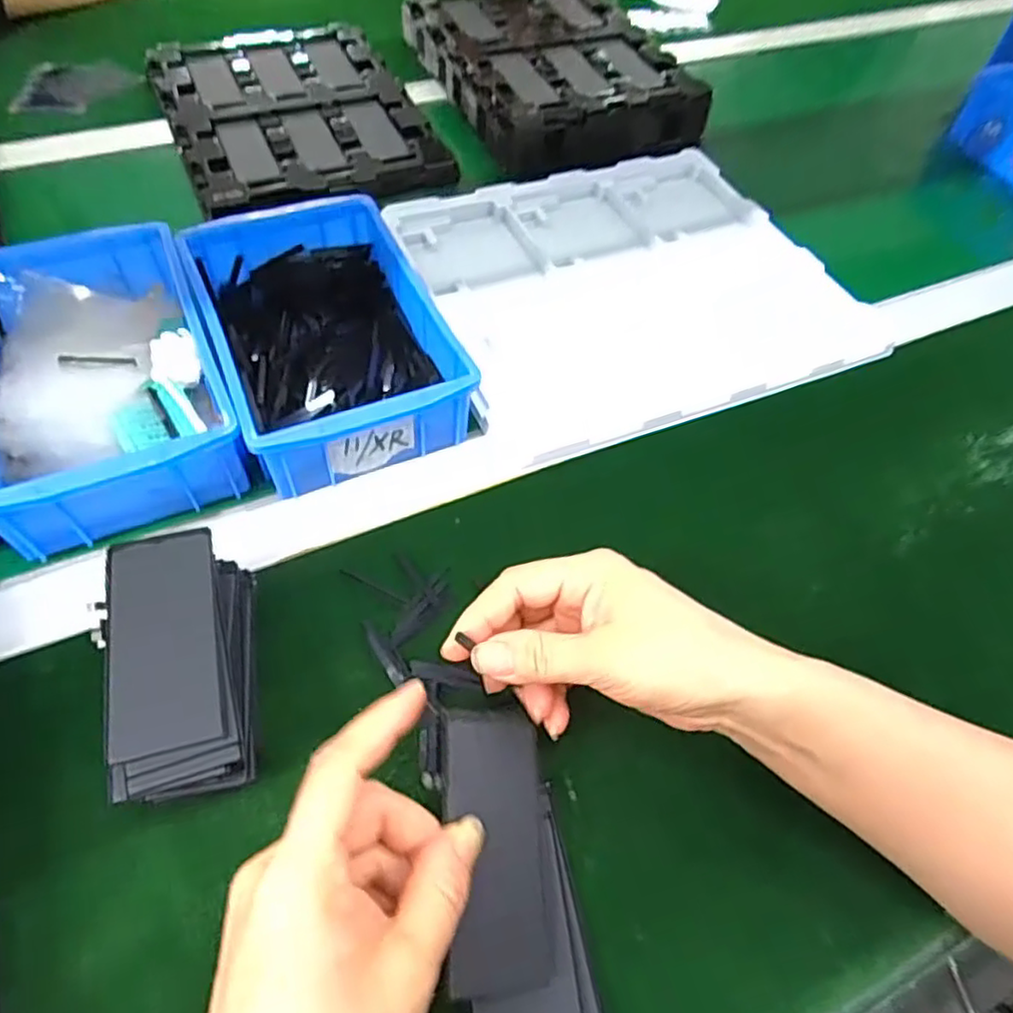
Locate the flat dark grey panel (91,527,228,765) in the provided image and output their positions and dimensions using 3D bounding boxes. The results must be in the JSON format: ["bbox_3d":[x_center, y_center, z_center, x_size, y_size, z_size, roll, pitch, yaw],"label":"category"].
[{"bbox_3d":[-0.148,0.055,0.291,0.045,0.009,0.098,-11,58,-12],"label":"flat dark grey panel"}]

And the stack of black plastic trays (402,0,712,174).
[{"bbox_3d":[0.050,-0.454,0.693,0.222,0.041,0.297,-20,60,-17],"label":"stack of black plastic trays"}]

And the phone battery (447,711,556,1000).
[{"bbox_3d":[-0.003,0.134,0.268,0.042,0.006,0.099,5,66,-23],"label":"phone battery"}]

